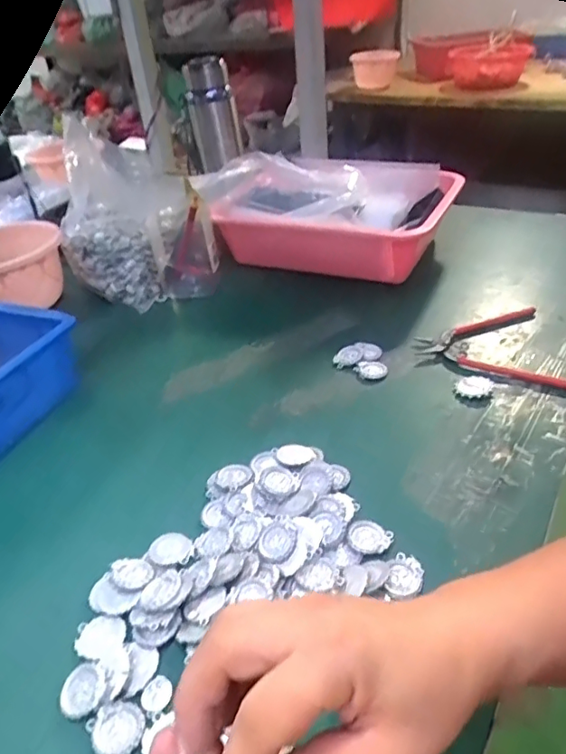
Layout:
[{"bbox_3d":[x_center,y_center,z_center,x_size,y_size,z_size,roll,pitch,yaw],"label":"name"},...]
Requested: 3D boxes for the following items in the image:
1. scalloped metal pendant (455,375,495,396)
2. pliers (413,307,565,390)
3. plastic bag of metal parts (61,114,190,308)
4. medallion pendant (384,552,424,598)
[{"bbox_3d":[0.177,0.008,0.506,0.034,0.005,0.029,-25,39,-24],"label":"scalloped metal pendant"},{"bbox_3d":[0.221,-0.040,0.562,0.148,0.012,0.126,14,40,26],"label":"pliers"},{"bbox_3d":[-0.203,-0.197,0.705,0.134,0.191,0.127,18,42,30],"label":"plastic bag of metal parts"},{"bbox_3d":[0.080,0.128,0.358,0.022,0.007,0.029,11,39,22],"label":"medallion pendant"}]

